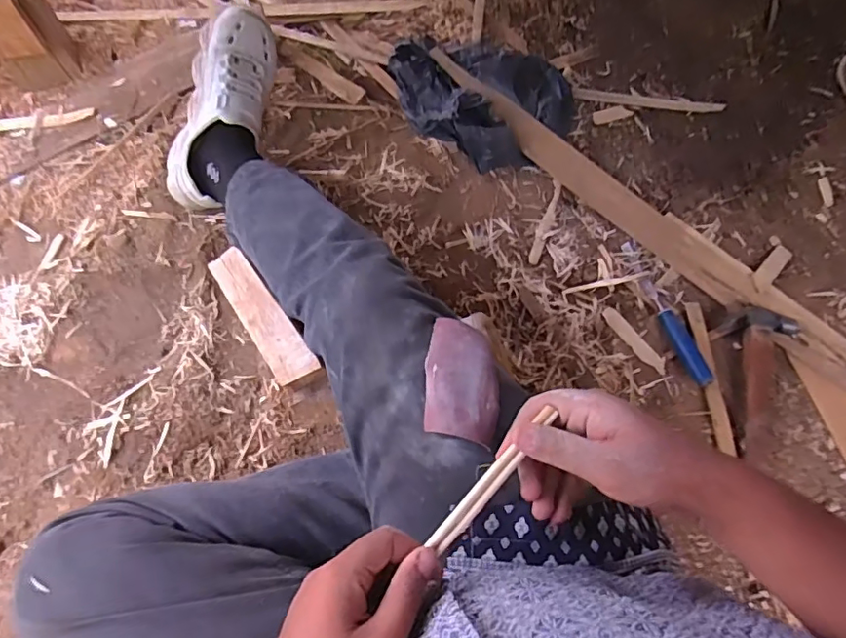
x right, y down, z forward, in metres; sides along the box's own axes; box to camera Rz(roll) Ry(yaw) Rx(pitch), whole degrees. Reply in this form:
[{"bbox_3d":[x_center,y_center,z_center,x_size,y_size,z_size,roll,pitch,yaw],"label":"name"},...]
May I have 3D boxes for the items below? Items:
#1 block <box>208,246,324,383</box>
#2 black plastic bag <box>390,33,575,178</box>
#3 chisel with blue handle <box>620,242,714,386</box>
[{"bbox_3d":[-0.219,-0.003,0.750,0.054,0.037,0.221,-34,68,-14],"label":"block"},{"bbox_3d":[0.103,-0.354,0.875,0.283,0.077,0.258,-8,69,-7],"label":"black plastic bag"},{"bbox_3d":[0.318,-0.015,0.731,0.028,0.022,0.221,-17,65,-7],"label":"chisel with blue handle"}]

